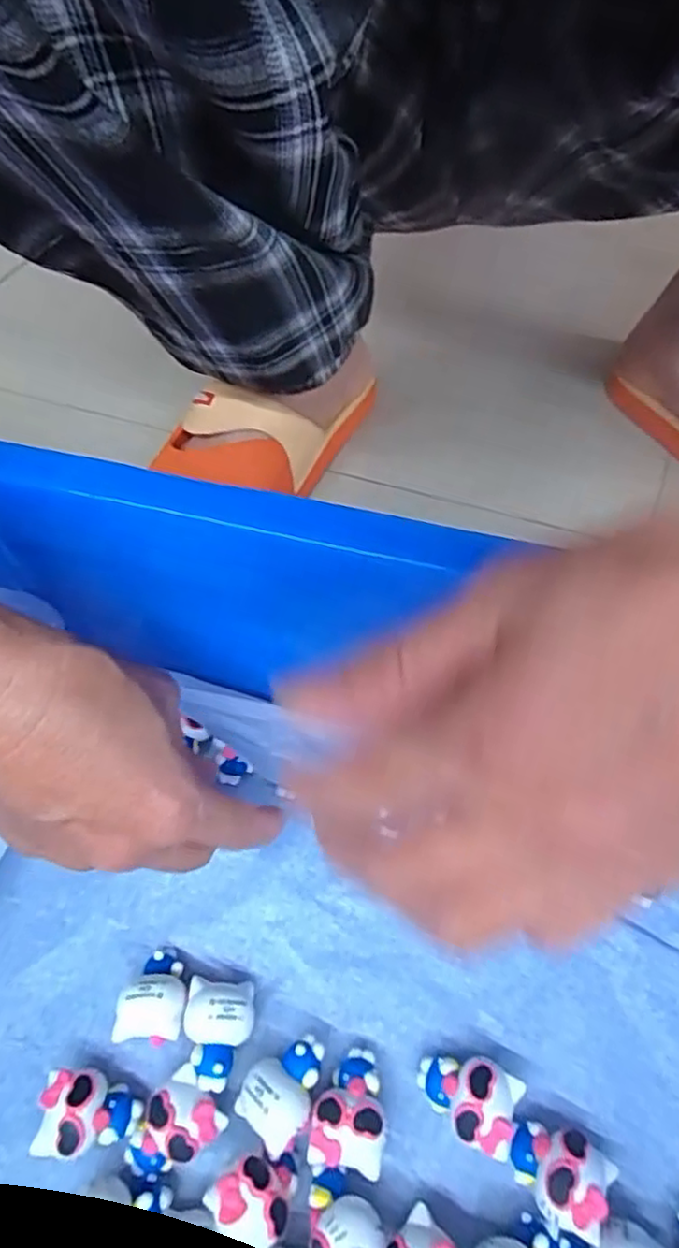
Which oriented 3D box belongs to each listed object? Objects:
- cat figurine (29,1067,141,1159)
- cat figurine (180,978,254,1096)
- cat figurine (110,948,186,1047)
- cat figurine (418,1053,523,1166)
[{"bbox_3d":[-0.090,0.177,0.239,0.033,0.021,0.025,-2,55,4],"label":"cat figurine"},{"bbox_3d":[-0.046,0.155,0.250,0.024,0.021,0.035,-1,55,5],"label":"cat figurine"},{"bbox_3d":[-0.071,0.145,0.259,0.024,0.020,0.033,2,55,7],"label":"cat figurine"},{"bbox_3d":[0.045,0.167,0.234,0.034,0.020,0.025,19,59,17],"label":"cat figurine"}]

